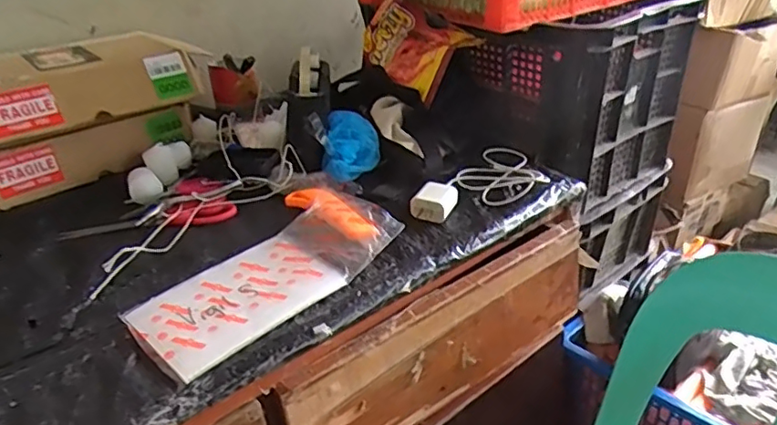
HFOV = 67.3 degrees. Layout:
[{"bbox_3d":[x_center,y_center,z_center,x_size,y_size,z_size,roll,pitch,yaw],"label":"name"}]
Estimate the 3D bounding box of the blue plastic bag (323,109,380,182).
[{"bbox_3d":[-0.050,-0.088,0.763,0.074,0.064,0.085,-4,30,0],"label":"blue plastic bag"}]

